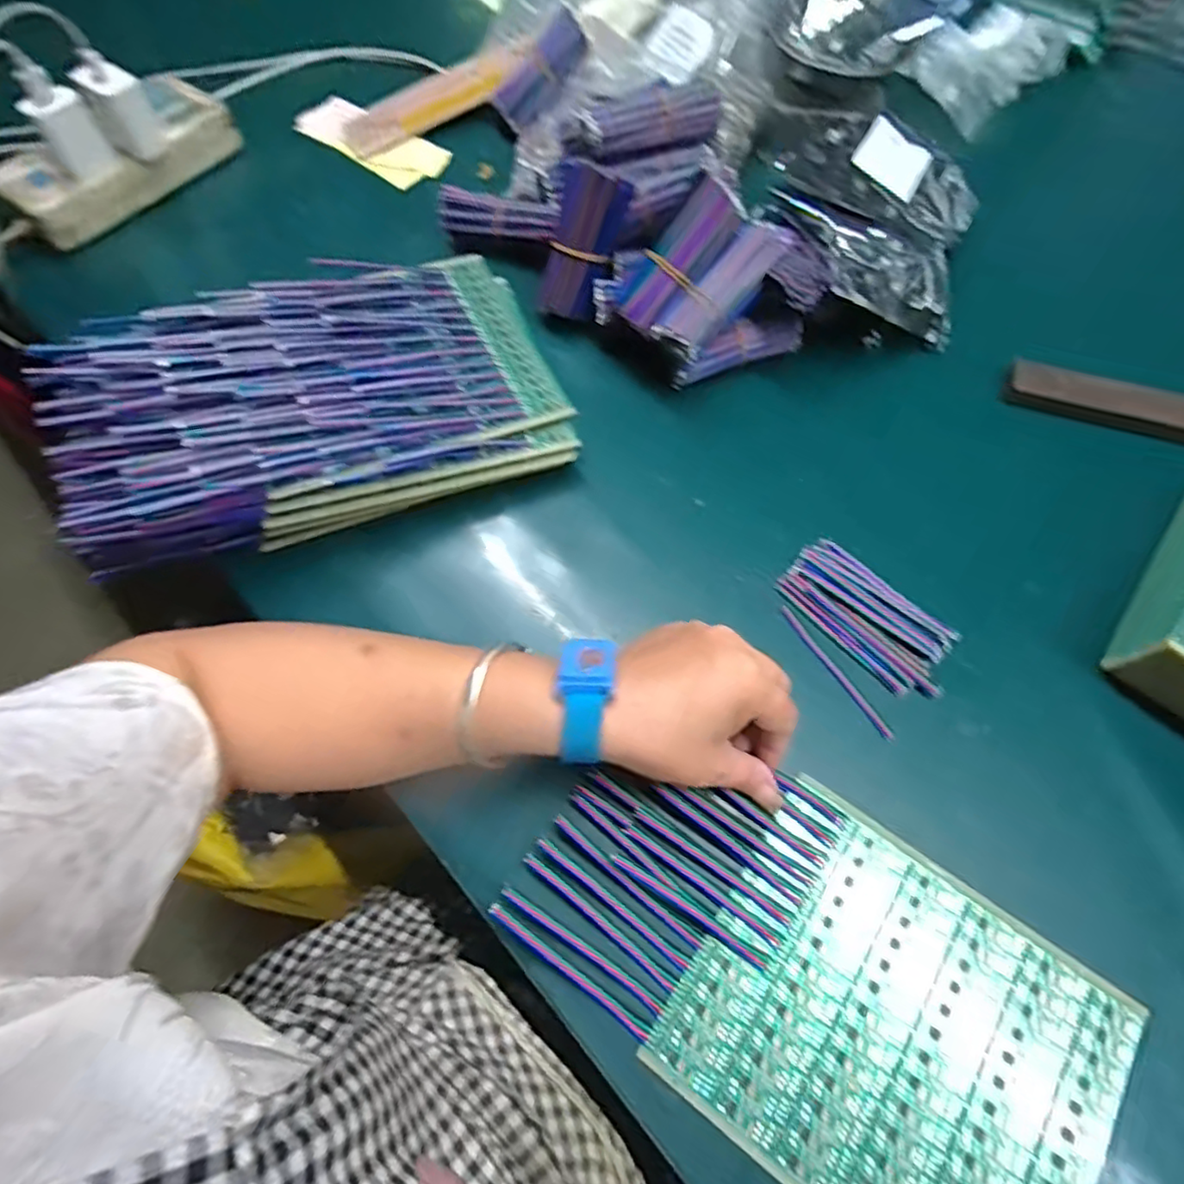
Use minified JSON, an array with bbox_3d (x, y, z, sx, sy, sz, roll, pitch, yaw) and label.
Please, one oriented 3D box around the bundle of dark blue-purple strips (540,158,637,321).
[{"bbox_3d":[-0.008,-0.249,0.454,0.044,0.097,0.023,36,36,14],"label":"bundle of dark blue-purple strips"}]

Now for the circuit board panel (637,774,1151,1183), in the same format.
[{"bbox_3d":[0.150,0.217,0.309,0.192,0.005,0.163,34,71,14],"label":"circuit board panel"}]

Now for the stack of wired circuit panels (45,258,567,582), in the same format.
[{"bbox_3d":[-0.175,-0.133,0.415,0.286,0.088,0.186,-21,68,-9],"label":"stack of wired circuit panels"}]

